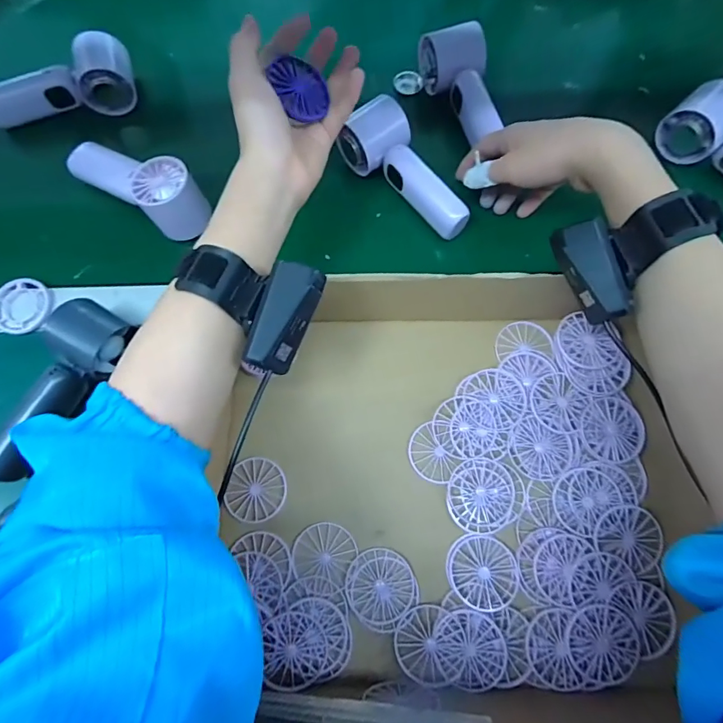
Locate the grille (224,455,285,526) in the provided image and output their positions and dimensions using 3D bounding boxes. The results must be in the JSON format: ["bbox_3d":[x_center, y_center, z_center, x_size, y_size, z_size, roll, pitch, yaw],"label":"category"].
[{"bbox_3d":[-0.085,0.104,0.350,0.047,0.004,0.049,0,74,1],"label":"grille"}]

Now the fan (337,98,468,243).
[{"bbox_3d":[0.047,-0.177,0.416,0.057,0.055,0.141,-40,77,-10],"label":"fan"}]

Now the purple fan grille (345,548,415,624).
[{"bbox_3d":[0.014,0.168,0.326,0.049,0.004,0.049,-13,74,-3],"label":"purple fan grille"}]

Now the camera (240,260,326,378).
[{"bbox_3d":[-0.049,-0.027,0.276,0.030,0.025,0.068,19,75,6],"label":"camera"}]

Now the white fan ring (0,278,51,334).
[{"bbox_3d":[-0.316,-0.052,0.404,0.054,0.010,0.055,0,74,1],"label":"white fan ring"}]

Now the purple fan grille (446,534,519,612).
[{"bbox_3d":[0.091,0.157,0.324,0.051,0.007,0.048,0,74,1],"label":"purple fan grille"}]

